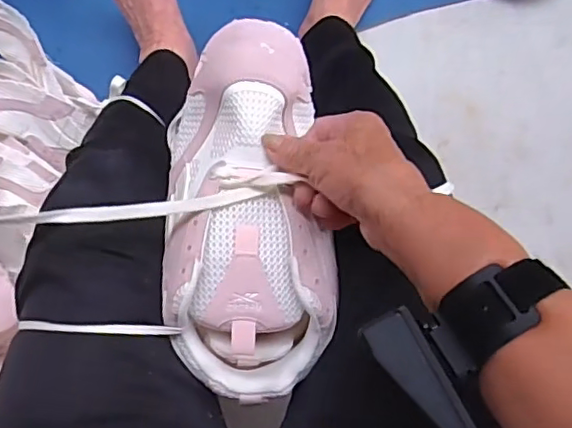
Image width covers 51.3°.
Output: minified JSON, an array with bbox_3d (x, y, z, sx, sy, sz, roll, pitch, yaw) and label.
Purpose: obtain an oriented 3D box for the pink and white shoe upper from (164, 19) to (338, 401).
[{"bbox_3d":[-0.026,-0.008,0.413,0.110,0.055,0.255,-2,84,0],"label":"pink and white shoe upper"}]

